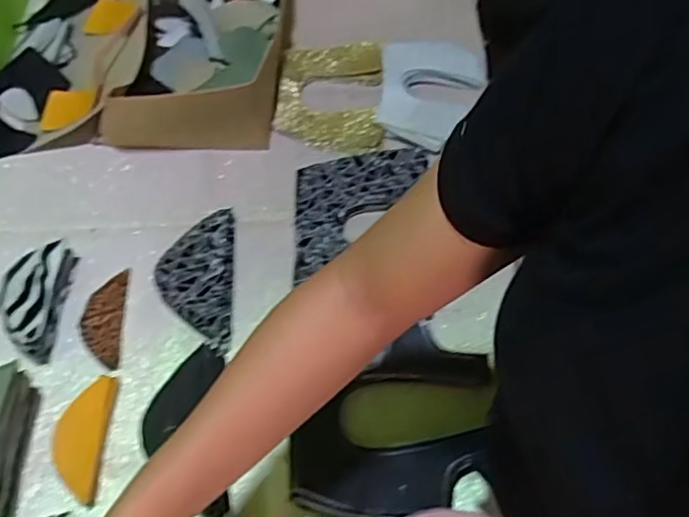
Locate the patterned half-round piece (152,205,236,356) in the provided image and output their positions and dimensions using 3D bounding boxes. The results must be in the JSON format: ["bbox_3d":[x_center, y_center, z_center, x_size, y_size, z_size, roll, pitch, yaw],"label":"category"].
[{"bbox_3d":[-0.151,0.023,0.672,0.074,0.023,0.153,-5,59,0],"label":"patterned half-round piece"}]

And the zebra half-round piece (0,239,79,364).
[{"bbox_3d":[-0.306,0.038,0.652,0.053,0.045,0.121,-3,59,1],"label":"zebra half-round piece"}]

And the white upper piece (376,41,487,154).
[{"bbox_3d":[0.101,-0.189,0.773,0.119,0.030,0.157,5,59,6],"label":"white upper piece"}]

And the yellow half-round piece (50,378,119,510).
[{"bbox_3d":[-0.235,0.157,0.591,0.042,0.012,0.105,3,59,5],"label":"yellow half-round piece"}]

